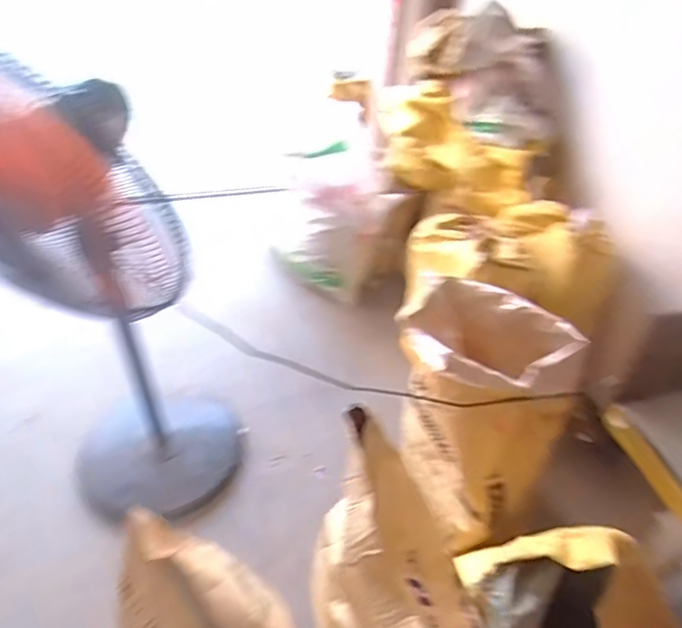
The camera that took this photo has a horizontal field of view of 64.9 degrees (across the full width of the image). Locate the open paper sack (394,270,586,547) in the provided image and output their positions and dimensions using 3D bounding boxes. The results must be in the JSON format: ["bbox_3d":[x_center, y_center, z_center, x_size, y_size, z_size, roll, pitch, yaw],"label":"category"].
[{"bbox_3d":[0.306,0.212,1.270,0.288,0.473,0.443,-22,49,-28],"label":"open paper sack"}]

